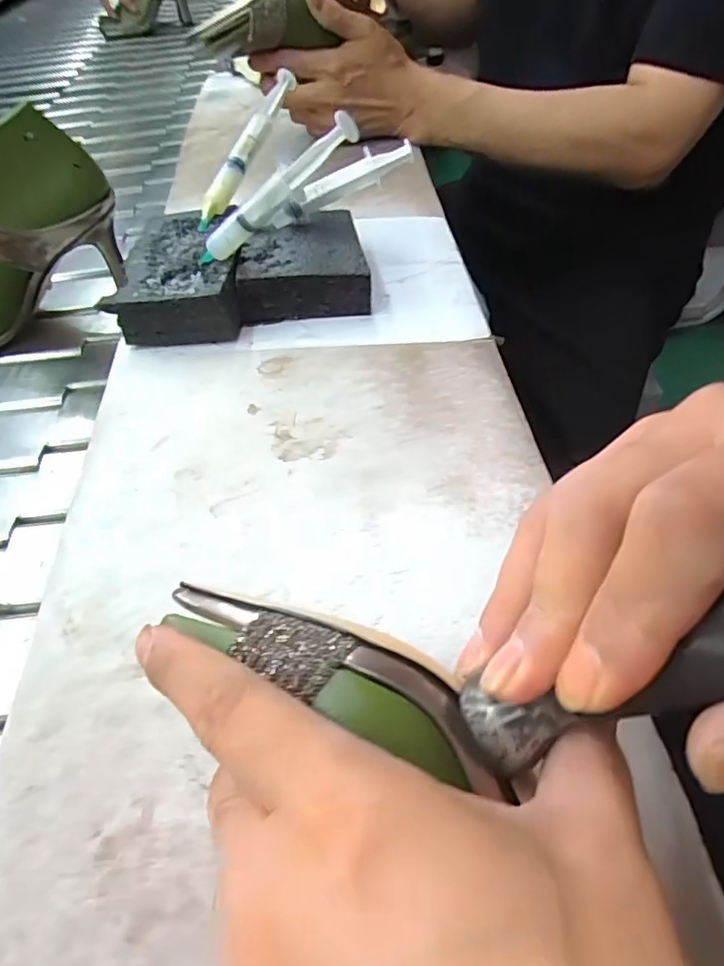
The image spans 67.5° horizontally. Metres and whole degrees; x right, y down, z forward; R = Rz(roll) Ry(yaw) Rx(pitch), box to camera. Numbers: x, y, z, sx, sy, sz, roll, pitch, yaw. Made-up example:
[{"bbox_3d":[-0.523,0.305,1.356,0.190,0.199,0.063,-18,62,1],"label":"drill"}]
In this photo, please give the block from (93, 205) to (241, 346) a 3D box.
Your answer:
[{"bbox_3d":[-0.128,-0.149,0.386,0.086,0.033,0.129,-9,51,-3],"label":"block"}]

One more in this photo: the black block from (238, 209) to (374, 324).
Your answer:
[{"bbox_3d":[-0.041,-0.157,0.387,0.085,0.034,0.093,-5,51,-1],"label":"black block"}]

